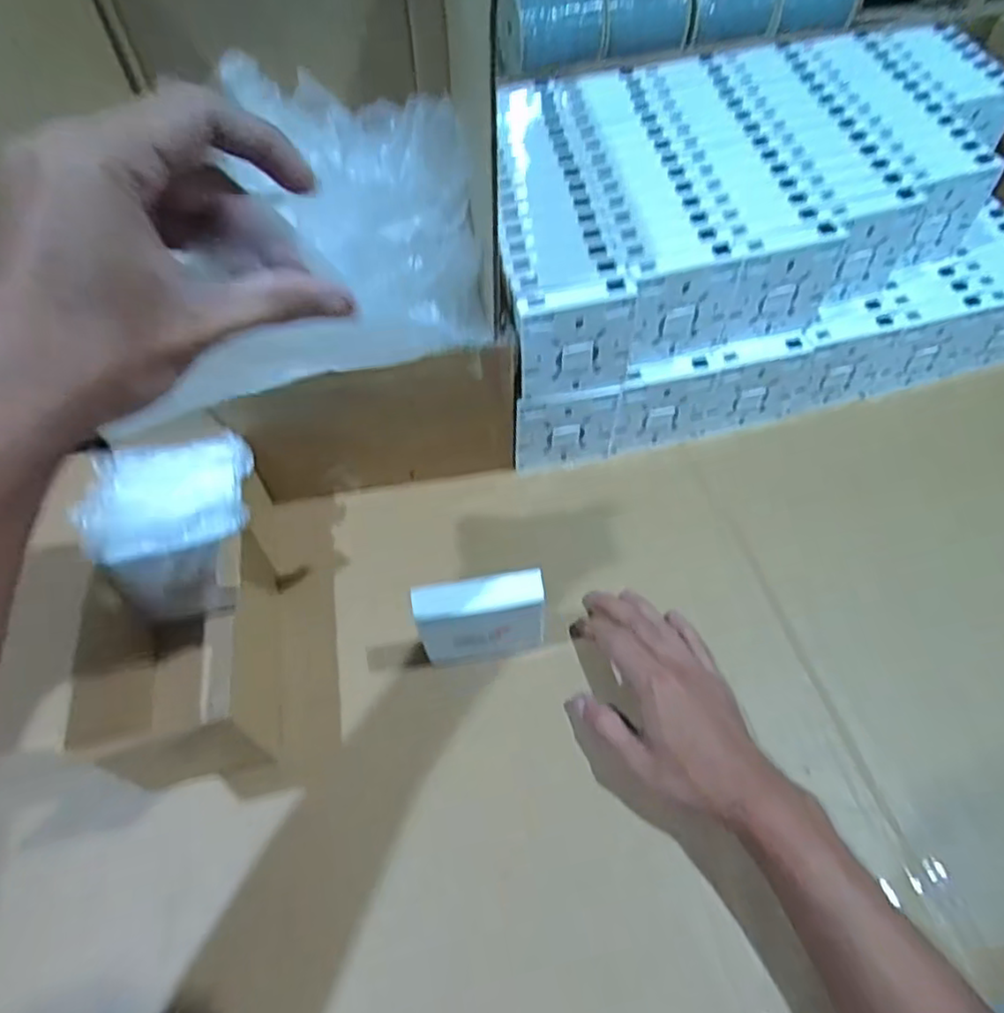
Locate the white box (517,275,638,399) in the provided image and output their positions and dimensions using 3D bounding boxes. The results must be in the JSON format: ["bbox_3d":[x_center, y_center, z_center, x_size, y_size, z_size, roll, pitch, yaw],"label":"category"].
[{"bbox_3d":[0.055,-0.124,0.481,0.089,0.084,0.021,-12,54,-3],"label":"white box"}]

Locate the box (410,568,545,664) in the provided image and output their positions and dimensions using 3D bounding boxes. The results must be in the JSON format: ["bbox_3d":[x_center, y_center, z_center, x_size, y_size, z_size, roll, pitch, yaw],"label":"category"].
[{"bbox_3d":[-0.014,0.082,0.448,0.083,0.089,0.032,-10,54,-1],"label":"box"}]

